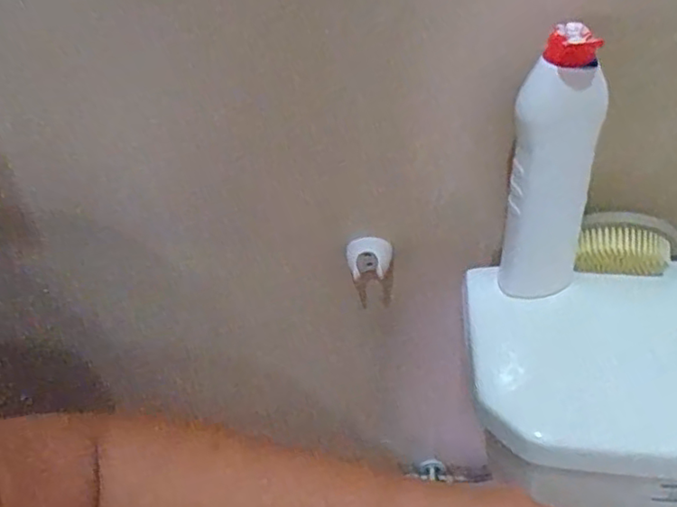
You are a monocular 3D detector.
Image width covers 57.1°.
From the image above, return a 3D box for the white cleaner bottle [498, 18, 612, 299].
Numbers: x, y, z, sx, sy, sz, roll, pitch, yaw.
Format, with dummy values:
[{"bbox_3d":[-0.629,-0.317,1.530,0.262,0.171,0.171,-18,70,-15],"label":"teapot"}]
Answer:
[{"bbox_3d":[0.181,-0.061,0.526,0.070,0.255,0.052,17,54,19],"label":"white cleaner bottle"}]

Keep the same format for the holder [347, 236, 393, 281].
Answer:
[{"bbox_3d":[0.033,0.005,0.667,0.046,0.043,0.030,-1,50,6],"label":"holder"}]

